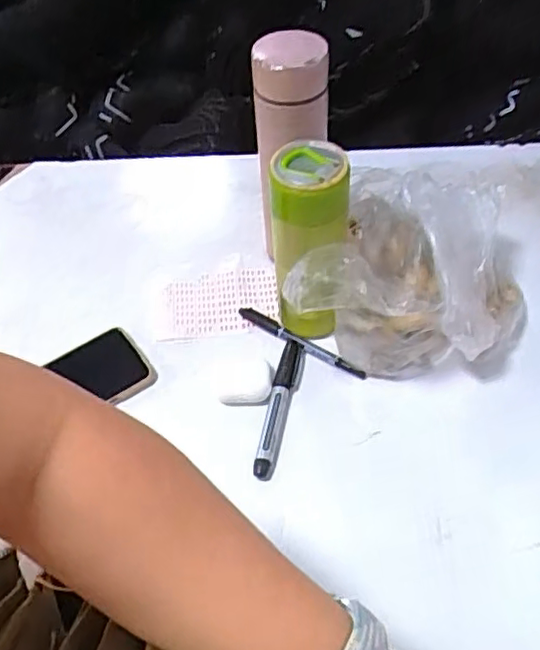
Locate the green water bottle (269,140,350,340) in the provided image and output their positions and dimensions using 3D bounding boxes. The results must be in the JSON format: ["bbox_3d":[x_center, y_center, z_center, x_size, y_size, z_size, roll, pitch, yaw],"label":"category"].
[{"bbox_3d":[0.036,-0.064,0.559,0.062,0.191,0.066,-3,51,2],"label":"green water bottle"}]

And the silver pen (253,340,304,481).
[{"bbox_3d":[0.011,0.069,0.561,0.022,0.019,0.143,7,52,10],"label":"silver pen"}]

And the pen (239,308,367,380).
[{"bbox_3d":[0.029,0.015,0.605,0.142,0.007,0.014,28,58,24],"label":"pen"}]

